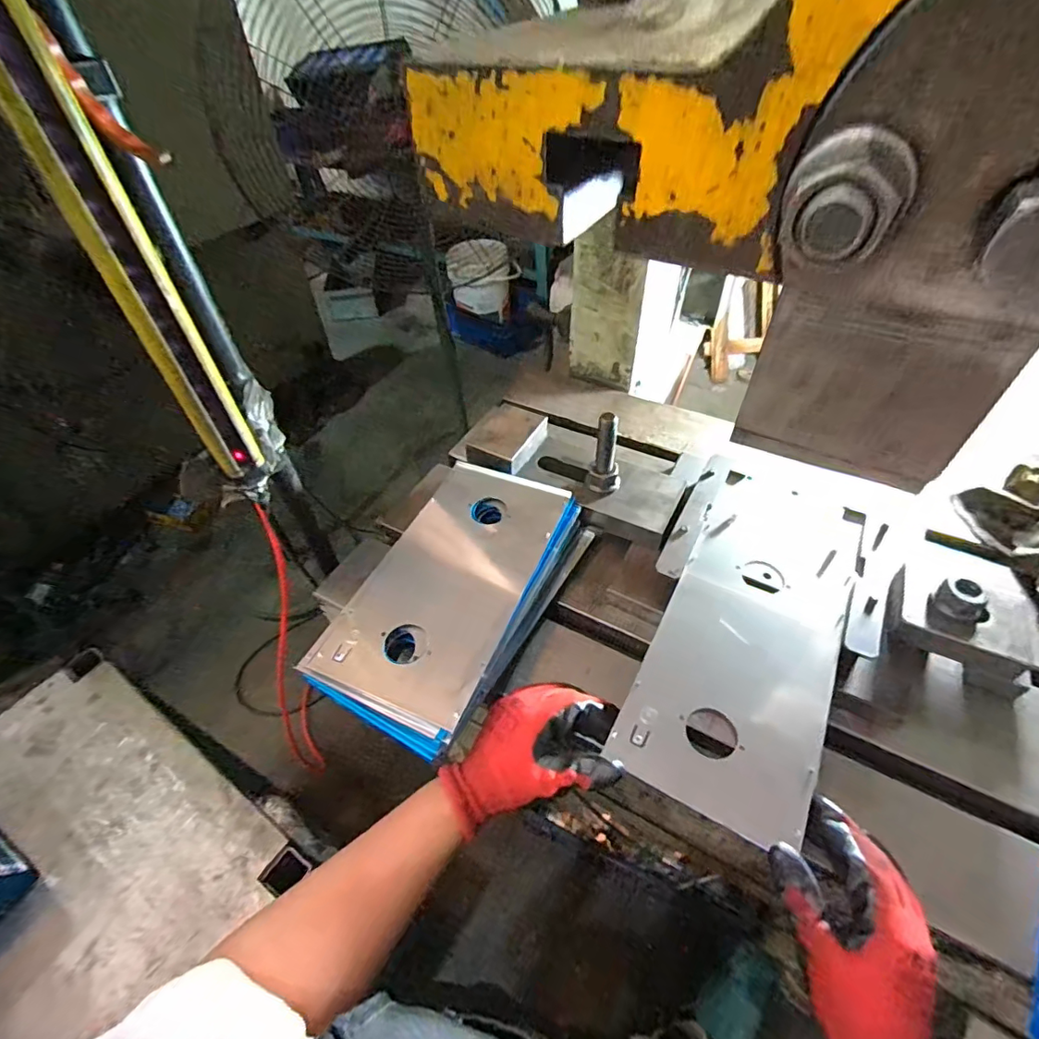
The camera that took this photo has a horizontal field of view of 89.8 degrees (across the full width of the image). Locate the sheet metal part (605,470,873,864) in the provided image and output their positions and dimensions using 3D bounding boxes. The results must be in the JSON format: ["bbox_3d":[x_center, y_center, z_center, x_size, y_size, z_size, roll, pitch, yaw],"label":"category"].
[{"bbox_3d":[0.216,0.089,0.479,0.144,0.011,0.358,23,53,20],"label":"sheet metal part"}]

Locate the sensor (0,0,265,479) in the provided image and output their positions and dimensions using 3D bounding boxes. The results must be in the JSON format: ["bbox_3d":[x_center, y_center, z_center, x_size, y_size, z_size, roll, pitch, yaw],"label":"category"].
[{"bbox_3d":[-0.276,-0.179,0.383,0.050,0.356,0.080,-27,52,-21],"label":"sensor"}]

